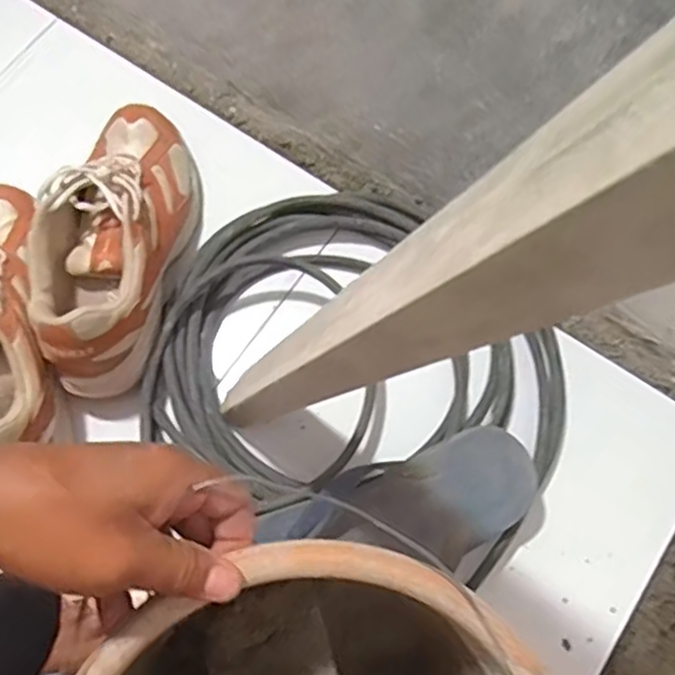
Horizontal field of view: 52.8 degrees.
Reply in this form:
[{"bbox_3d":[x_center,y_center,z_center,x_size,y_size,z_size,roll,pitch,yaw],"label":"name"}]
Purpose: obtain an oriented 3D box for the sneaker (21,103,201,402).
[{"bbox_3d":[-0.197,-0.091,0.593,0.103,0.109,0.277,9,72,3],"label":"sneaker"}]

